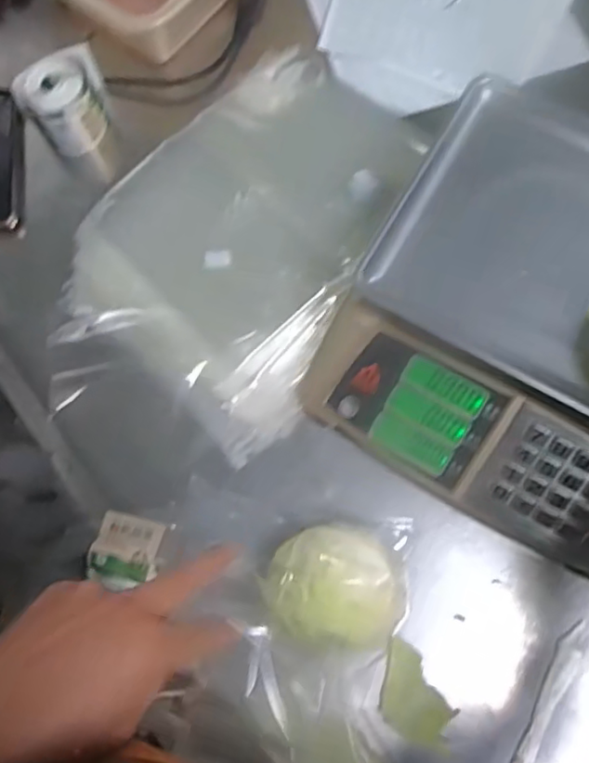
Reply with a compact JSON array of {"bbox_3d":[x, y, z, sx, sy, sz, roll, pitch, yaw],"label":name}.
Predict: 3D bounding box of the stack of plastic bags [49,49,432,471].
[{"bbox_3d":[-0.065,-0.162,0.656,0.283,0.031,0.434,24,76,9],"label":"stack of plastic bags"}]

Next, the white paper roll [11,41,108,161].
[{"bbox_3d":[-0.253,-0.310,0.707,0.093,0.070,0.098,-1,74,2],"label":"white paper roll"}]

